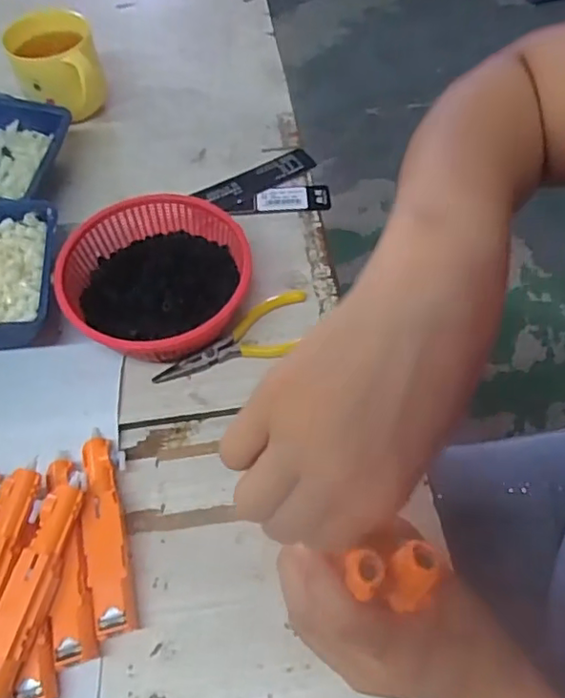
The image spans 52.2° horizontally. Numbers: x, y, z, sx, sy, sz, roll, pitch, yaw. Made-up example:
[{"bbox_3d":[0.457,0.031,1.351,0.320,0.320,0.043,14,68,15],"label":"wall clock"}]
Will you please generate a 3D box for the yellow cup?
[{"bbox_3d":[-0.207,-0.259,0.541,0.074,0.078,0.080,-17,60,-8],"label":"yellow cup"}]

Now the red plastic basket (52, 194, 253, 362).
[{"bbox_3d":[-0.093,-0.049,0.428,0.130,0.048,0.134,-1,59,1],"label":"red plastic basket"}]

